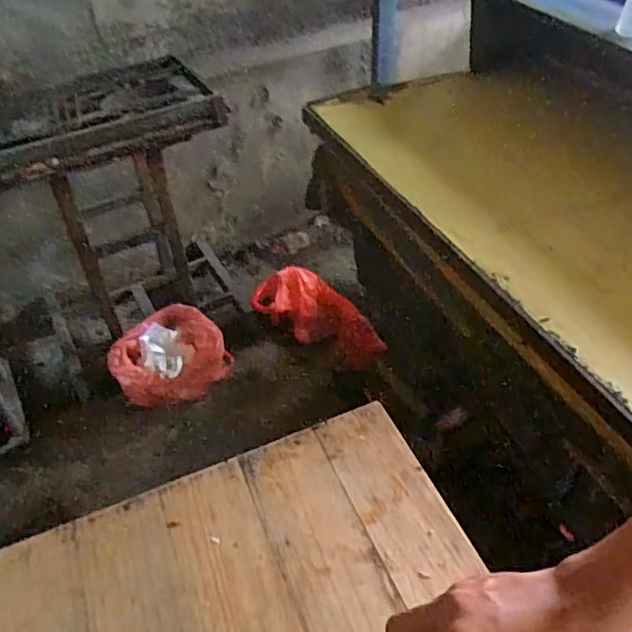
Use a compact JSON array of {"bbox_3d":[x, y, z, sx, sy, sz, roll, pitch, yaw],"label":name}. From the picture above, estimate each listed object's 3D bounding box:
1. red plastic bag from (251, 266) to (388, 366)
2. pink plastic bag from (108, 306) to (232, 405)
[{"bbox_3d":[0.015,0.004,1.808,0.388,0.132,0.203,34,51,18],"label":"red plastic bag"},{"bbox_3d":[-0.397,0.112,1.658,0.294,0.133,0.226,-28,49,-23],"label":"pink plastic bag"}]

